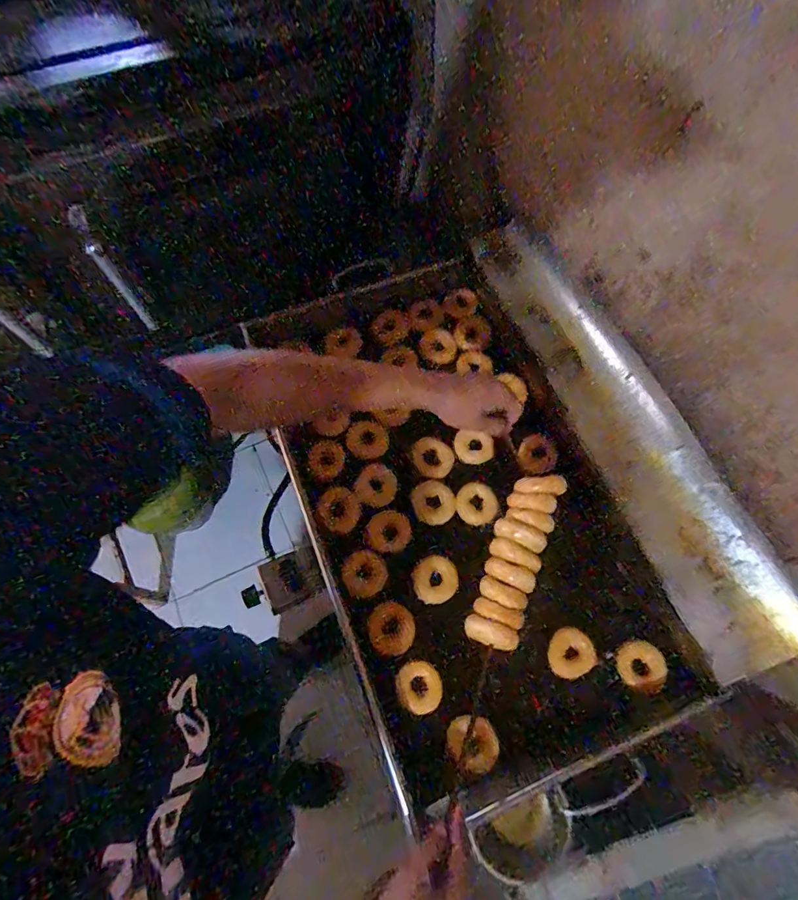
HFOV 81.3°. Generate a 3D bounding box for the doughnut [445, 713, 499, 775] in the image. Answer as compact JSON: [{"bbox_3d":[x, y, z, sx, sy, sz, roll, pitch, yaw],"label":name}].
[{"bbox_3d":[0.105,0.423,0.667,0.072,0.029,0.066,0,69,0],"label":"doughnut"}]

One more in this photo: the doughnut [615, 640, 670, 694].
[{"bbox_3d":[0.378,0.337,0.723,0.066,0.024,0.072,0,69,0],"label":"doughnut"}]

